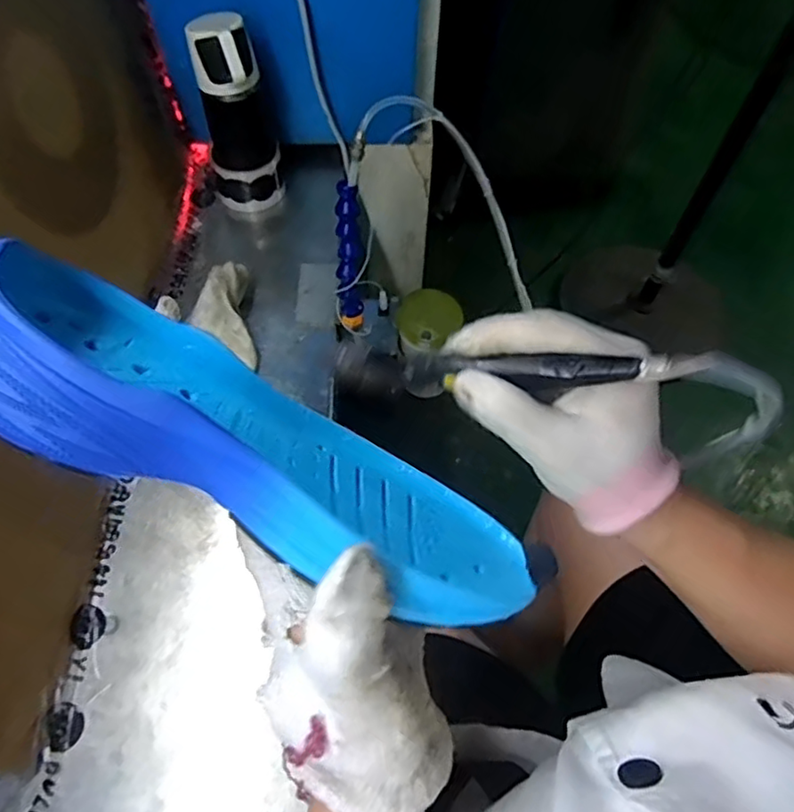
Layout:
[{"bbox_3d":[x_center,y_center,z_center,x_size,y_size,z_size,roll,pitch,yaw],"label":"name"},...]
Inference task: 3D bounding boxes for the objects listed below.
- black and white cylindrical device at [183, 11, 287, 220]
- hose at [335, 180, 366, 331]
[{"bbox_3d":[-0.177,-0.315,0.678,0.078,0.212,0.087,-13,62,-8],"label":"black and white cylindrical device"},{"bbox_3d":[-0.047,-0.149,0.624,0.025,0.152,0.031,1,37,-1],"label":"hose"}]

